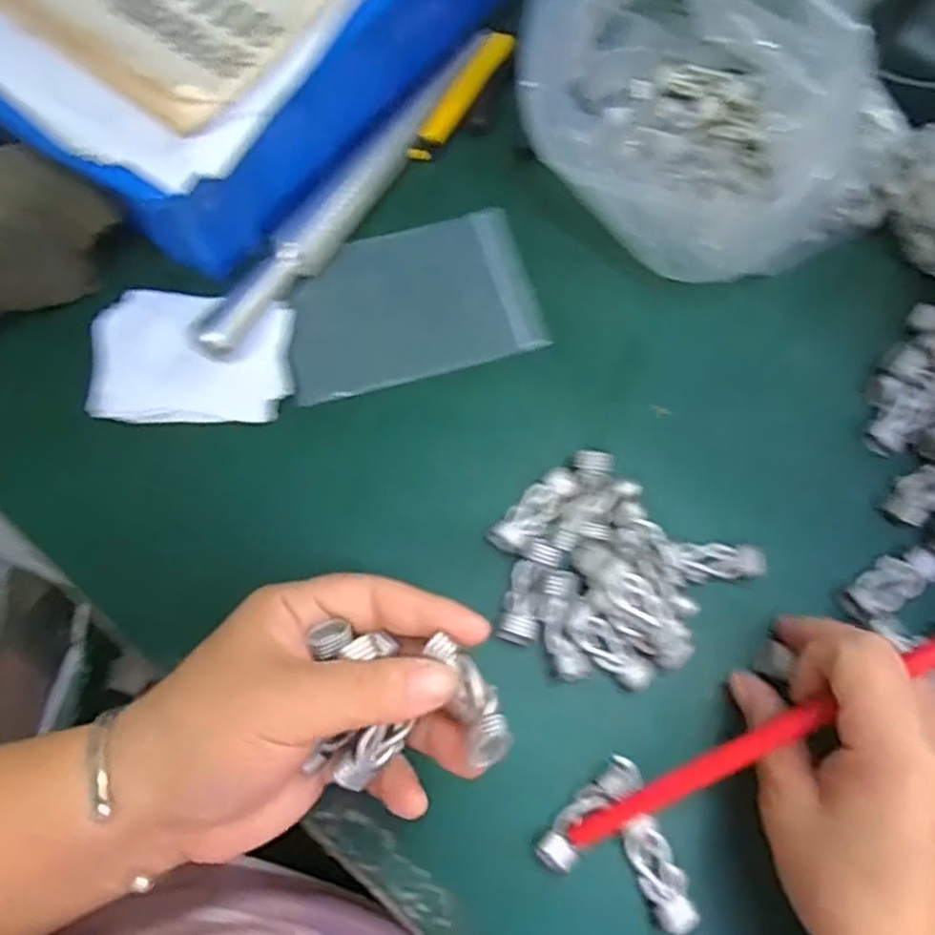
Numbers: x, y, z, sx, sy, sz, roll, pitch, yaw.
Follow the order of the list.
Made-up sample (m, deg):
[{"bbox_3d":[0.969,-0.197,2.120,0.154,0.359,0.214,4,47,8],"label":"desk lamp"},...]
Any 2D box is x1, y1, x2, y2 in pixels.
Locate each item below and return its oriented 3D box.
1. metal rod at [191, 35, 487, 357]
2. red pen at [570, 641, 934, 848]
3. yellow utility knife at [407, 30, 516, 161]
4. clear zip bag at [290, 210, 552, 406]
[{"bbox_3d":[-0.057,-0.135,0.357,0.021,0.017,0.212,34,74,9],"label":"metal rod"},{"bbox_3d":[0.111,0.099,0.266,0.168,0.011,0.009,-32,75,11],"label":"red pen"},{"bbox_3d":[-0.003,-0.195,0.381,0.014,0.015,0.085,32,74,8],"label":"yellow utility knife"},{"bbox_3d":[-0.029,-0.081,0.357,0.121,0.009,0.074,-15,83,-10],"label":"clear zip bag"}]

